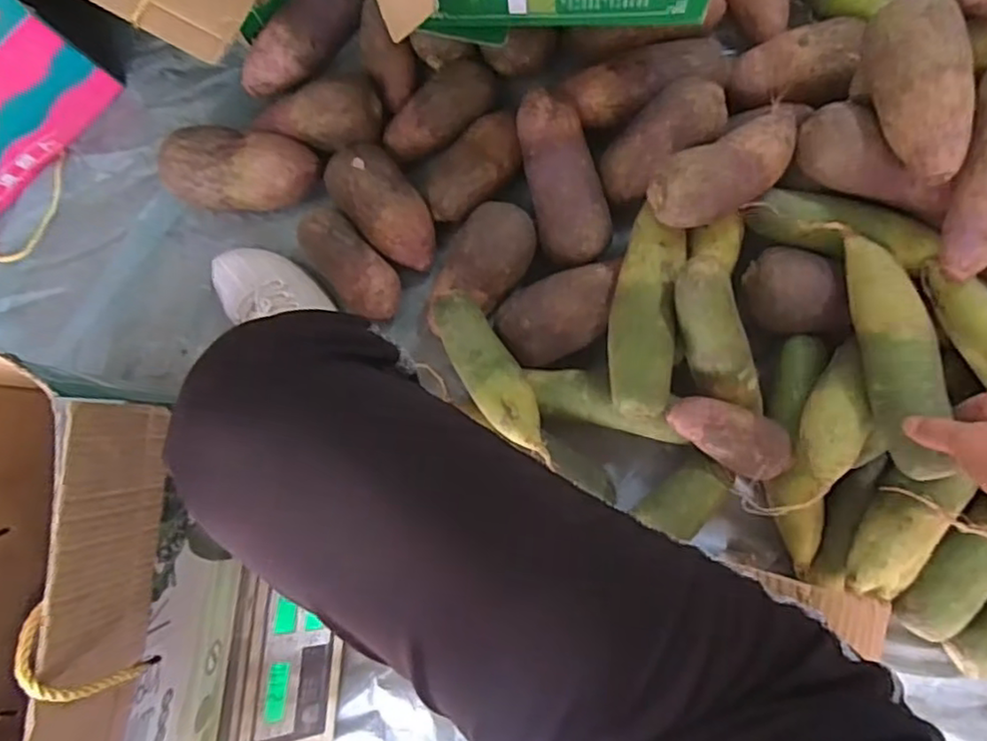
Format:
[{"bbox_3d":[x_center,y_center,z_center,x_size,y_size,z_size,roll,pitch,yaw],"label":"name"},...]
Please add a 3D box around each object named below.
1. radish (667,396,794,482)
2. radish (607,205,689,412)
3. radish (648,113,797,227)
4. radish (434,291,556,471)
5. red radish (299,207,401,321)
[{"bbox_3d":[0.216,0.061,0.603,0.116,0.047,0.054,24,88,6],"label":"radish"},{"bbox_3d":[0.141,-0.054,0.619,0.061,0.051,0.198,7,87,5],"label":"radish"},{"bbox_3d":[0.212,-0.181,0.584,0.153,0.051,0.068,-29,84,2],"label":"radish"},{"bbox_3d":[0.001,0.009,0.624,0.052,0.059,0.185,-33,84,2],"label":"radish"},{"bbox_3d":[-0.151,-0.110,0.688,0.059,0.047,0.128,-43,84,1],"label":"red radish"}]

